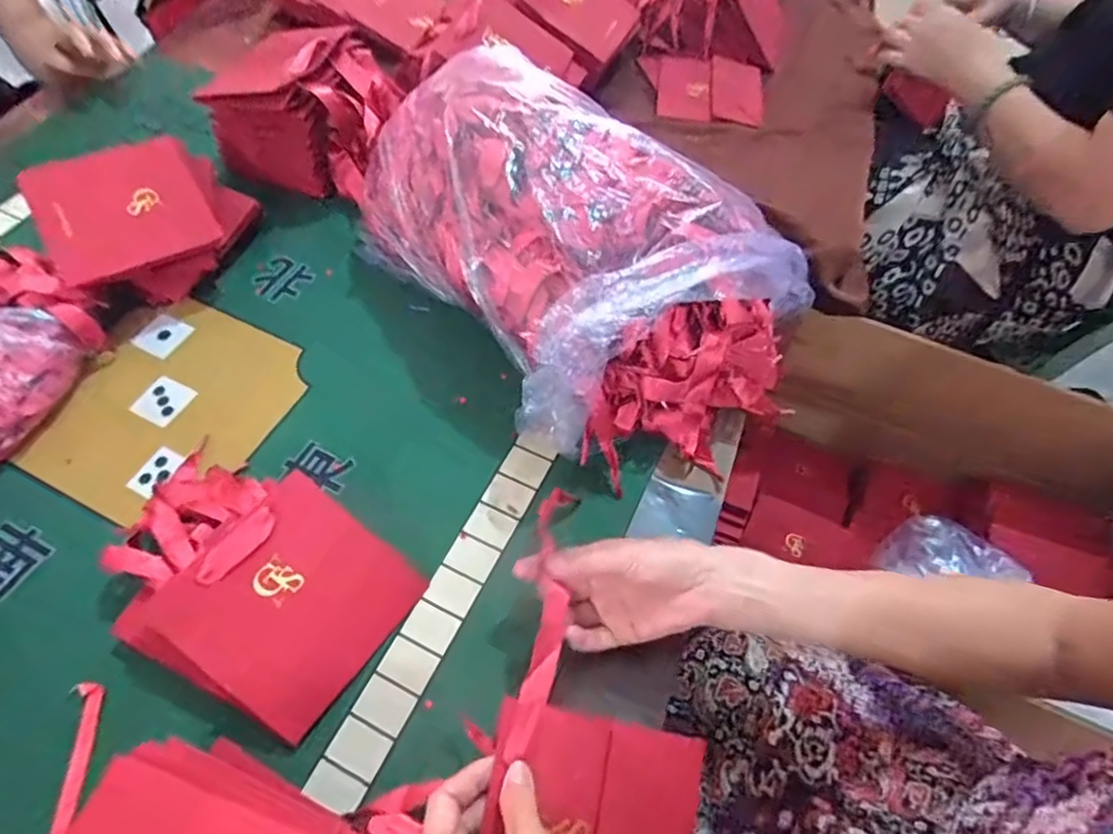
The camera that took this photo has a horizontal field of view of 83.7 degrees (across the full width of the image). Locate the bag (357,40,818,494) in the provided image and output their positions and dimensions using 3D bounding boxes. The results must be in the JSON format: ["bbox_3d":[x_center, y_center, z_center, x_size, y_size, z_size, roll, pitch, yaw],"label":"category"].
[{"bbox_3d":[0.011,-0.155,0.573,0.257,0.191,0.421,-34,65,-21],"label":"bag"}]

